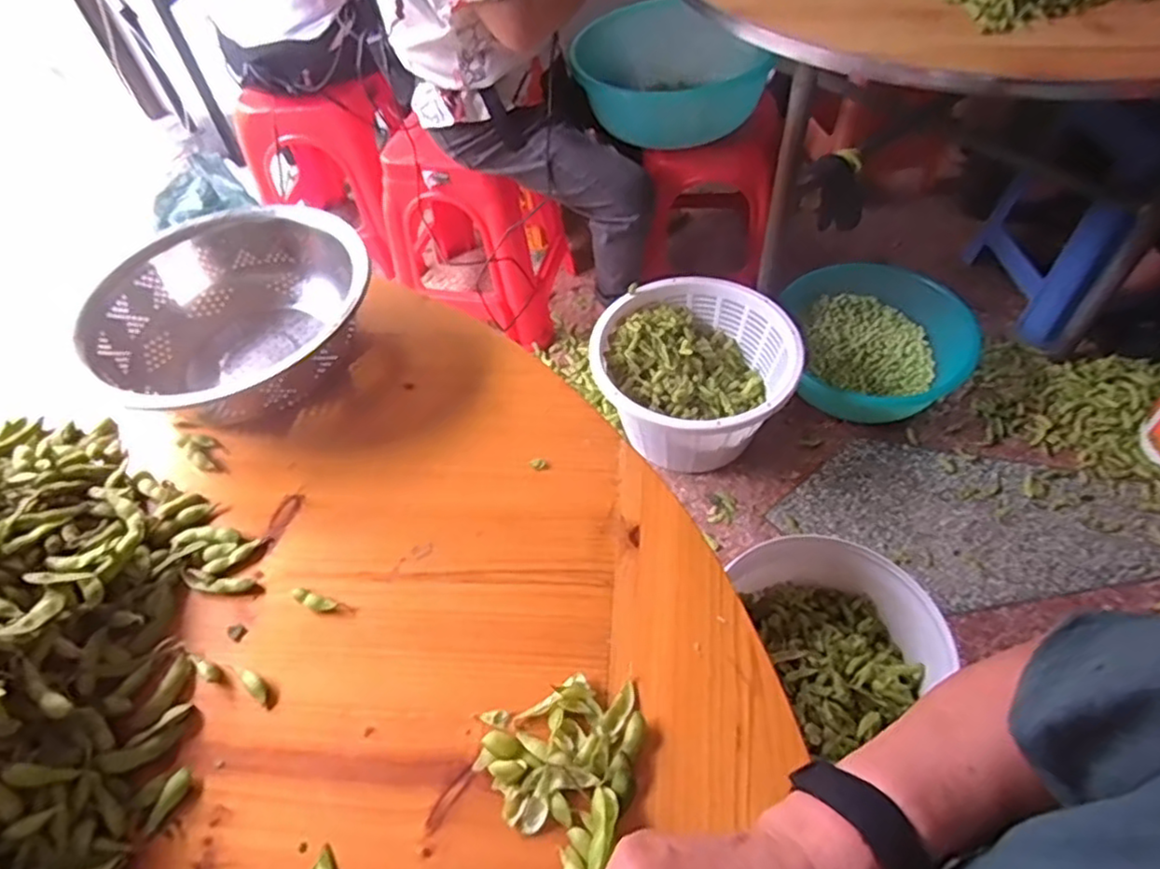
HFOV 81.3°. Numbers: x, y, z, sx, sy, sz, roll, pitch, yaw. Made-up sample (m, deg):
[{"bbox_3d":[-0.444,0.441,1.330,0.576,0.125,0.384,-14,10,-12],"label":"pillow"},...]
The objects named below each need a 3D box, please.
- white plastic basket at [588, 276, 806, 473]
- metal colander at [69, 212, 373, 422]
[{"bbox_3d":[0.222,-0.110,1.387,0.373,0.231,0.371,-2,52,3],"label":"white plastic basket"},{"bbox_3d":[-0.295,-0.099,0.593,0.204,0.103,0.186,9,54,12],"label":"metal colander"}]

